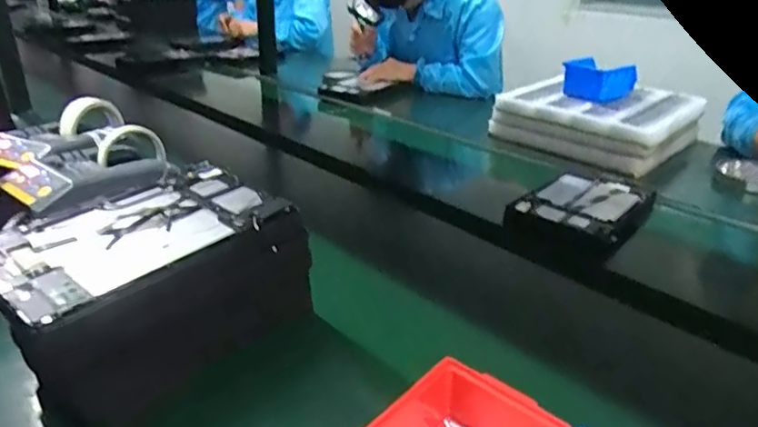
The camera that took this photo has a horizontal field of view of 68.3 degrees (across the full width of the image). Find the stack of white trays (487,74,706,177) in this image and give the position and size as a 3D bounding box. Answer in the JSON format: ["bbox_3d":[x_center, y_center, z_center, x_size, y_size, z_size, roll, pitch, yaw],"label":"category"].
[{"bbox_3d":[0.468,-0.213,1.198,0.338,0.091,0.296,24,33,37],"label":"stack of white trays"}]

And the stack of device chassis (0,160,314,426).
[{"bbox_3d":[-0.213,0.058,0.524,0.166,0.112,0.246,20,31,32],"label":"stack of device chassis"}]

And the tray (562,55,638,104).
[{"bbox_3d":[0.460,-0.277,1.174,0.113,0.072,0.109,-21,34,-39],"label":"tray"}]

